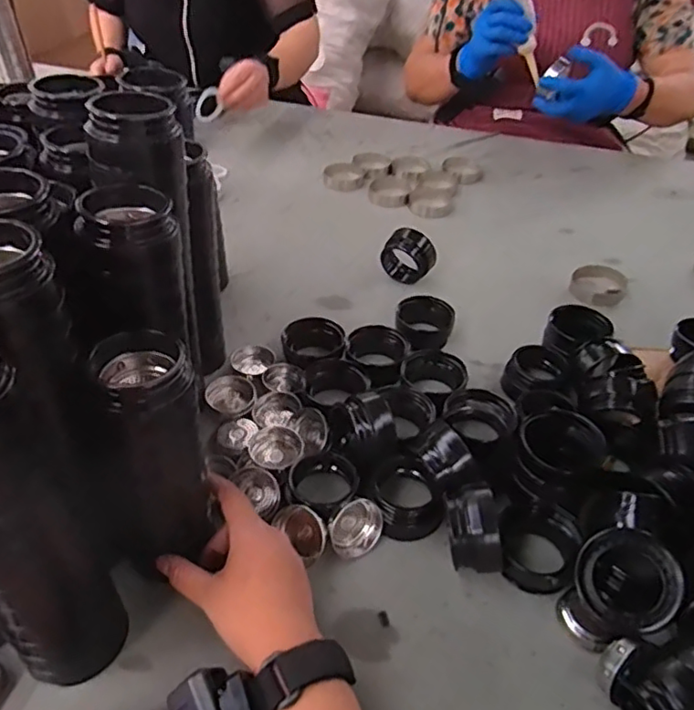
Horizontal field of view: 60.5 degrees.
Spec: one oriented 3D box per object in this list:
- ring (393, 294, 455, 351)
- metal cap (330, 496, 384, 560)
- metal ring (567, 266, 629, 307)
[{"bbox_3d":[0.086,-0.037,0.658,0.061,0.034,0.061,2,42,-2],"label":"ring"},{"bbox_3d":[0.006,0.131,0.460,0.019,0.042,0.044,9,61,54],"label":"metal cap"},{"bbox_3d":[0.315,-0.087,0.745,0.066,0.024,0.066,2,42,-2],"label":"metal ring"}]

